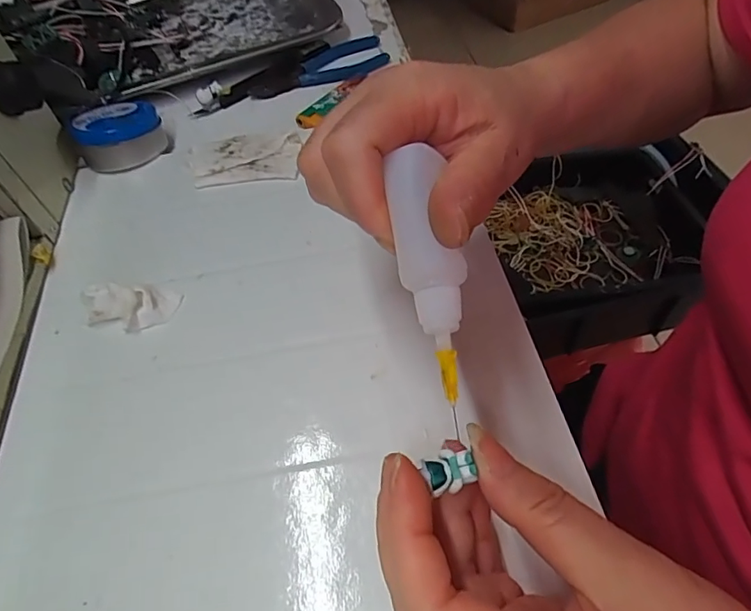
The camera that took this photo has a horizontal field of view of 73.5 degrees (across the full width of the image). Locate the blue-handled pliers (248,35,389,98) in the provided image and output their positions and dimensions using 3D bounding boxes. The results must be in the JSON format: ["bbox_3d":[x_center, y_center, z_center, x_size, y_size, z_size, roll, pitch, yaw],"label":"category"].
[{"bbox_3d":[-0.052,-0.218,0.458,0.128,0.008,0.050,-21,53,-10],"label":"blue-handled pliers"}]

